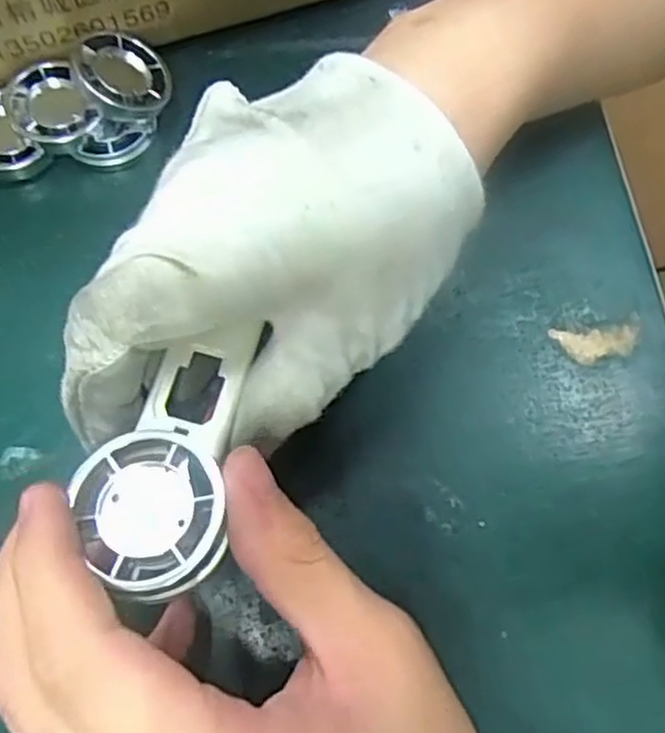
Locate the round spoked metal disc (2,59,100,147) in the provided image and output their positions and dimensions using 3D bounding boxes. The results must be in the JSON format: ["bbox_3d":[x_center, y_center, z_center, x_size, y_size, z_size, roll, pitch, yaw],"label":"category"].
[{"bbox_3d":[-0.111,-0.102,0.285,0.031,0.012,0.039,-32,75,-11],"label":"round spoked metal disc"}]

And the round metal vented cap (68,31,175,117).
[{"bbox_3d":[-0.083,-0.115,0.287,0.035,0.012,0.038,-12,74,-32],"label":"round metal vented cap"}]

